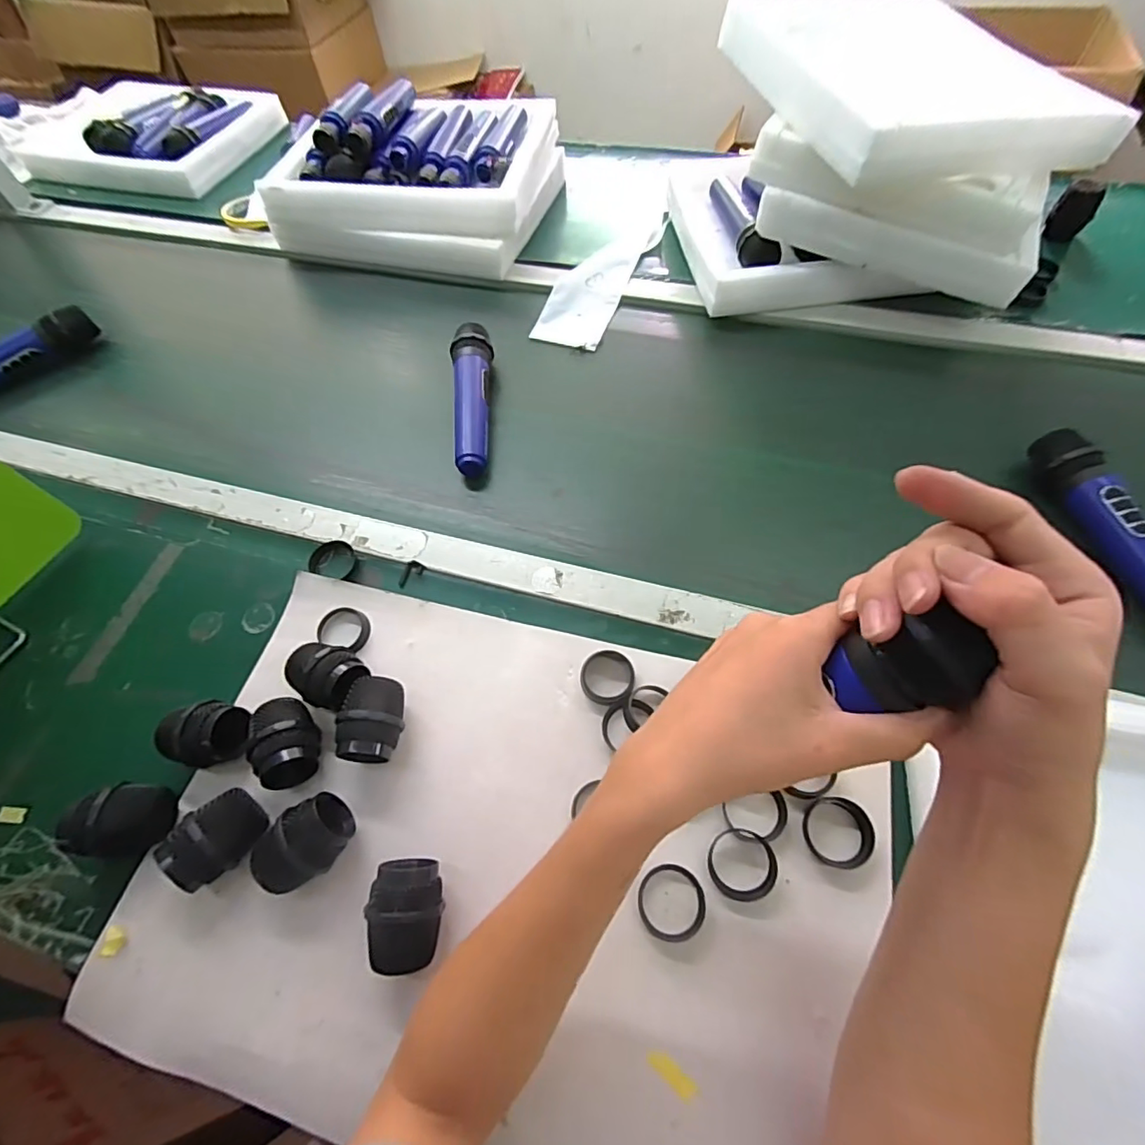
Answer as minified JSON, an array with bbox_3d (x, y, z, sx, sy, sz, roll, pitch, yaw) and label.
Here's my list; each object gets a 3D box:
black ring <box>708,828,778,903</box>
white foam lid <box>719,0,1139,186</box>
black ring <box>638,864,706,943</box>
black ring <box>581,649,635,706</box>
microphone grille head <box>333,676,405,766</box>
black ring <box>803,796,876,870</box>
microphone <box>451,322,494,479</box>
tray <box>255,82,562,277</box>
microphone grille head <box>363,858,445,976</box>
[{"bbox_3d":[0.113,0.195,0.358,0.043,0.014,0.044,-2,60,3],"label":"black ring"},{"bbox_3d":[0.363,-0.540,0.580,0.286,0.059,0.354,-13,60,-4],"label":"white foam lid"},{"bbox_3d":[0.065,0.217,0.352,0.043,0.007,0.043,-2,60,3],"label":"black ring"},{"bbox_3d":[0.028,0.084,0.430,0.042,0.014,0.042,-2,60,3],"label":"black ring"},{"bbox_3d":[-0.150,0.110,0.403,0.040,0.046,0.061,-5,60,1],"label":"microphone grille head"},{"bbox_3d":[0.181,0.177,0.365,0.044,0.011,0.043,-2,60,3],"label":"black ring"},{"bbox_3d":[-0.109,-0.191,0.588,0.042,0.044,0.188,-6,60,0],"label":"microphone"},{"bbox_3d":[-0.210,-0.585,0.773,0.344,0.111,0.318,11,61,10],"label":"tray"},{"bbox_3d":[-0.107,0.222,0.348,0.041,0.046,0.062,-2,60,3],"label":"microphone grille head"}]

